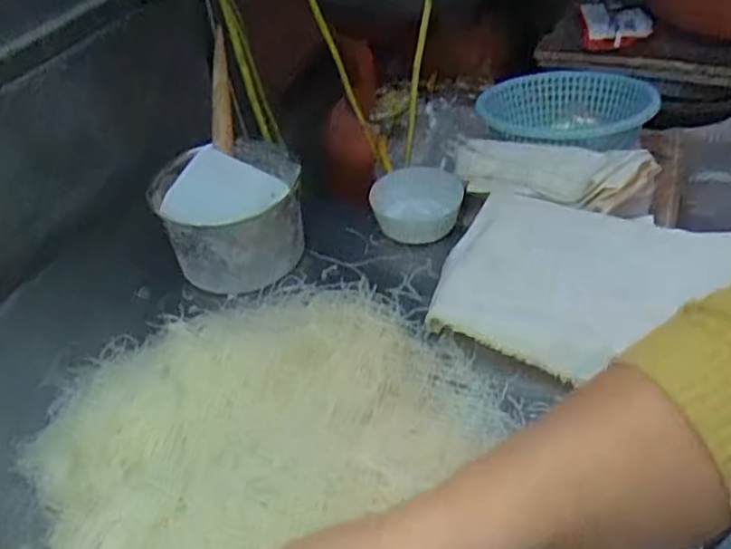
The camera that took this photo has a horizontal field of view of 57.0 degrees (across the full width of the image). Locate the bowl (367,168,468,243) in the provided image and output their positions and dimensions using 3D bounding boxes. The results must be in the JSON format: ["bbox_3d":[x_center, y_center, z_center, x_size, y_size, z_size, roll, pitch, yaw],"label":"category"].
[{"bbox_3d":[0.071,-0.093,0.875,0.102,0.063,0.102,-4,41,4],"label":"bowl"}]

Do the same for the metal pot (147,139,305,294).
[{"bbox_3d":[-0.159,-0.073,0.826,0.161,0.120,0.152,-4,41,4],"label":"metal pot"}]

